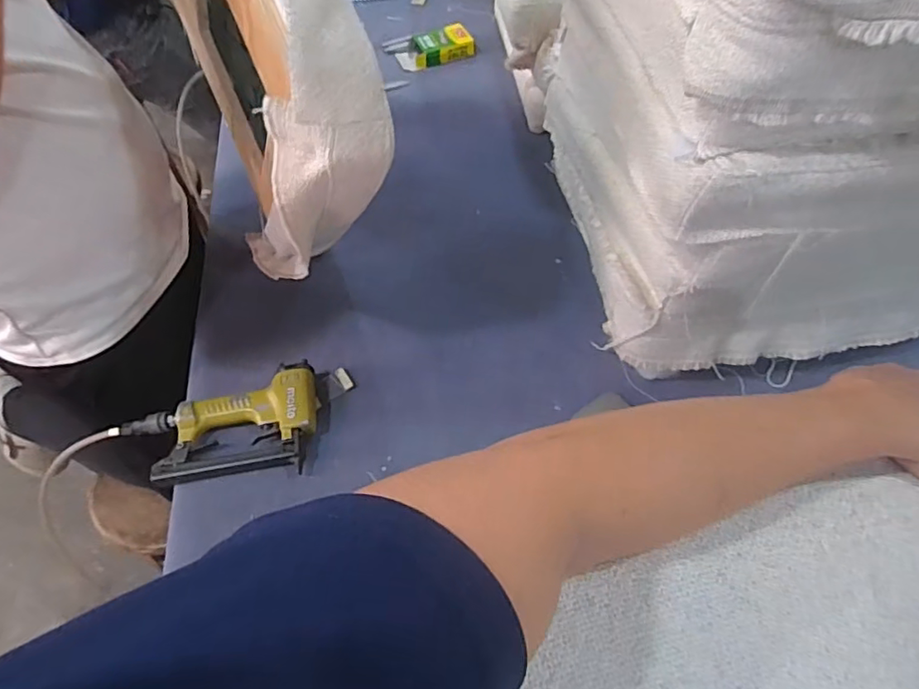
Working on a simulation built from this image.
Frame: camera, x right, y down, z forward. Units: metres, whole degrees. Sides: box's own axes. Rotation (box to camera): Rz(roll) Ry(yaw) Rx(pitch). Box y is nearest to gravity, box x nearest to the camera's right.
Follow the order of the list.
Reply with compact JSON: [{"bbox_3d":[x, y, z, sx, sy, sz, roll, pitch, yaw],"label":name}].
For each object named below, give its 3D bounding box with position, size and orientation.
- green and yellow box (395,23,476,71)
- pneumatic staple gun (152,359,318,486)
[{"bbox_3d":[-0.048,-0.607,1.144,0.157,0.035,0.069,-17,58,-10],"label":"green and yellow box"},{"bbox_3d":[-0.274,0.095,0.695,0.179,0.043,0.128,-4,57,-1],"label":"pneumatic staple gun"}]

